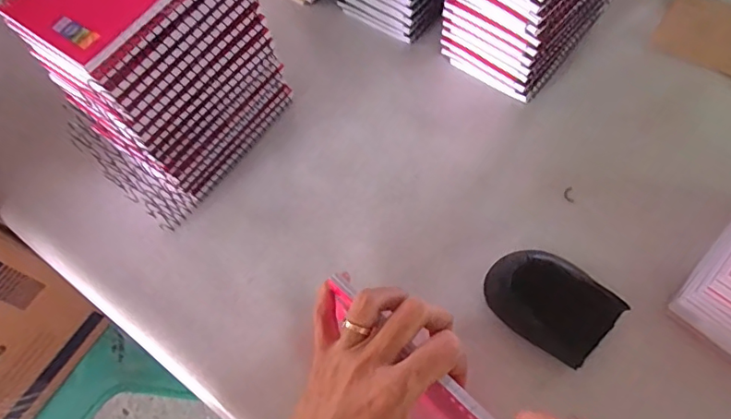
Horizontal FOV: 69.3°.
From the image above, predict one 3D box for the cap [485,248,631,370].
[{"bbox_3d":[0.132,0.068,0.383,0.089,0.031,0.063,36,72,18],"label":"cap"}]

